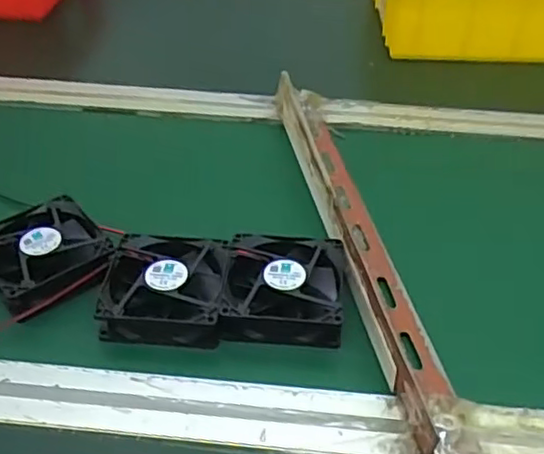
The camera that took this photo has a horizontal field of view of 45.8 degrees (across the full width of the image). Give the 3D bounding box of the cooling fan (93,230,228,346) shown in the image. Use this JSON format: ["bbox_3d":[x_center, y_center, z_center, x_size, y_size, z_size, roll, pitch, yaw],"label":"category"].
[{"bbox_3d":[-0.072,0.040,0.441,0.078,0.023,0.079,2,41,2],"label":"cooling fan"}]

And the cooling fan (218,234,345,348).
[{"bbox_3d":[0.009,0.040,0.444,0.079,0.023,0.082,3,41,3],"label":"cooling fan"}]

